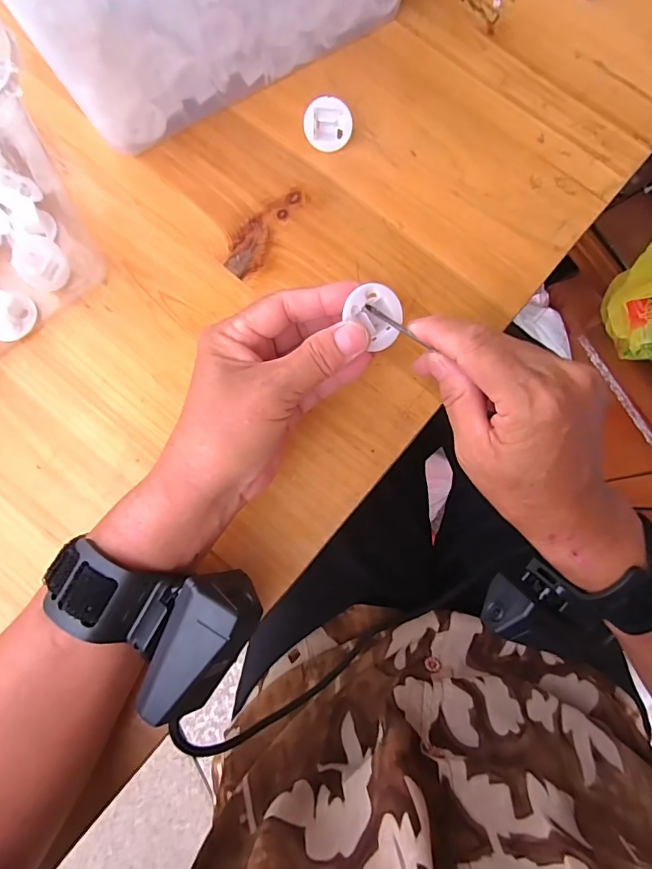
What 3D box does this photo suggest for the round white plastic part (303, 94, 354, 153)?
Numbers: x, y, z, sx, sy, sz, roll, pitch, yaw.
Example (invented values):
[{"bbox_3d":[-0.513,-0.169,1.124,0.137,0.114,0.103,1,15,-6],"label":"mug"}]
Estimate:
[{"bbox_3d":[0.002,-0.217,0.318,0.033,0.032,0.008,2,49,-2],"label":"round white plastic part"}]

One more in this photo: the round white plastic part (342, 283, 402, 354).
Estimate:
[{"bbox_3d":[0.026,-0.062,0.236,0.026,0.008,0.033,-33,110,-11],"label":"round white plastic part"}]

